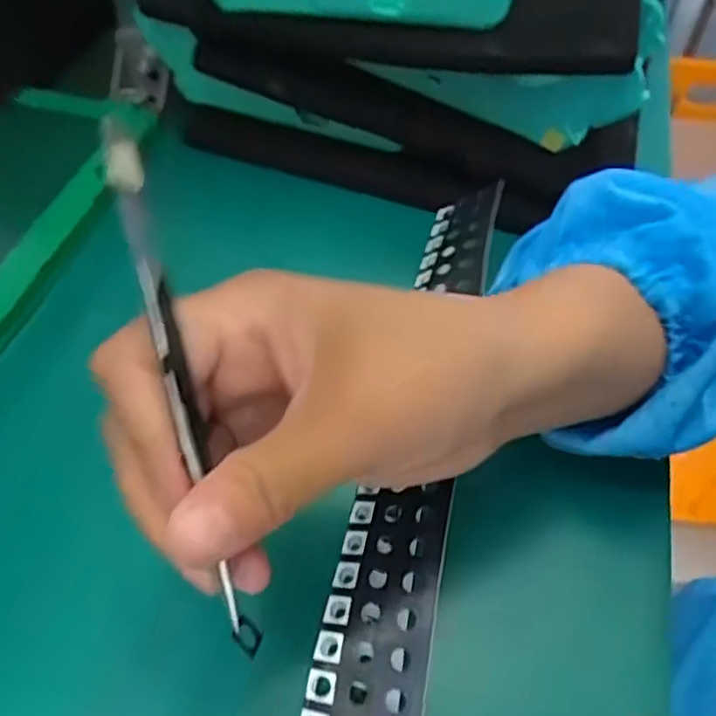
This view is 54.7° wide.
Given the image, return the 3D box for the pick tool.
[{"bbox_3d":[-0.045,0.003,0.172,0.007,0.009,0.126,-14,90,-13],"label":"pick tool"}]

